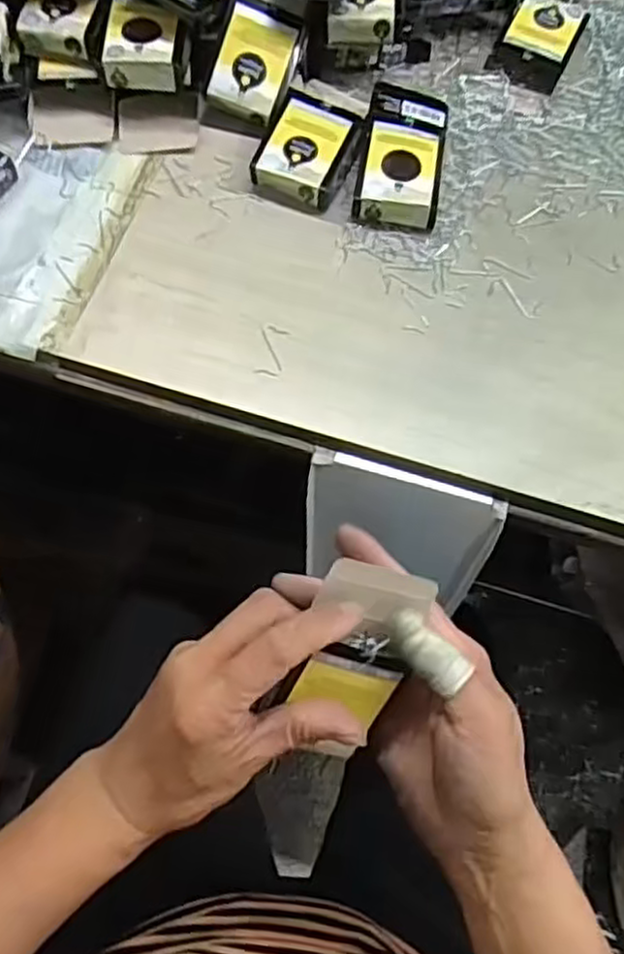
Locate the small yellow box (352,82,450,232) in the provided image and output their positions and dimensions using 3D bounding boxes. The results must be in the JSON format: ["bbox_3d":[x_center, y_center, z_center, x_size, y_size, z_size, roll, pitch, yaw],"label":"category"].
[{"bbox_3d":[0.061,-0.214,0.493,0.054,0.027,0.098,10,68,2],"label":"small yellow box"}]

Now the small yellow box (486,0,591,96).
[{"bbox_3d":[0.168,-0.320,0.541,0.051,0.020,0.076,27,70,9],"label":"small yellow box"}]

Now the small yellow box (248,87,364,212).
[{"bbox_3d":[-0.004,-0.219,0.495,0.058,0.020,0.072,25,69,8],"label":"small yellow box"}]

